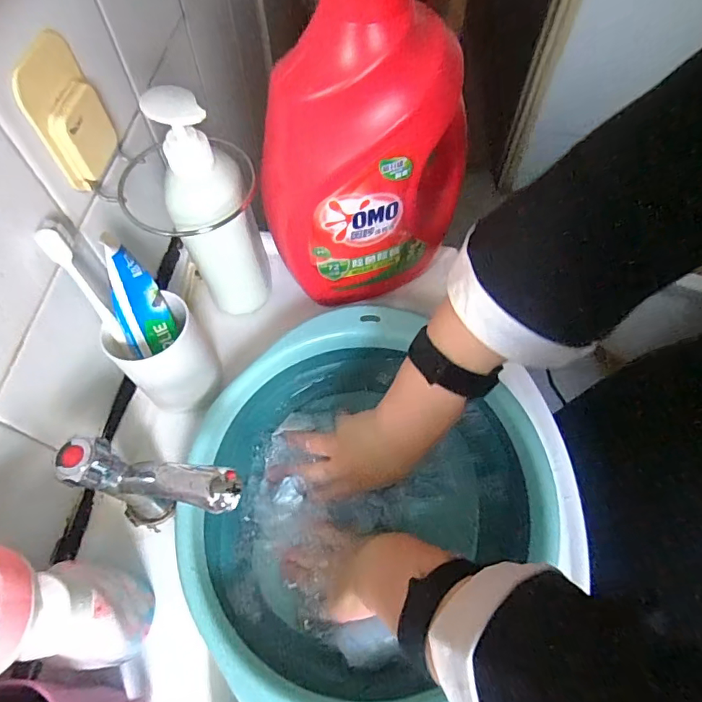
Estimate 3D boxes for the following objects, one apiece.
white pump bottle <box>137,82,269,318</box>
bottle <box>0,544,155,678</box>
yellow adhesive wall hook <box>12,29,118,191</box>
[{"bbox_3d":[-0.121,-0.118,0.416,0.084,0.206,0.075,-21,64,-12],"label":"white pump bottle"},{"bbox_3d":[-0.185,0.163,0.296,0.071,0.163,0.064,-2,61,-2],"label":"bottle"},{"bbox_3d":[-0.196,-0.169,0.336,0.018,0.081,0.065,7,61,3],"label":"yellow adhesive wall hook"}]

